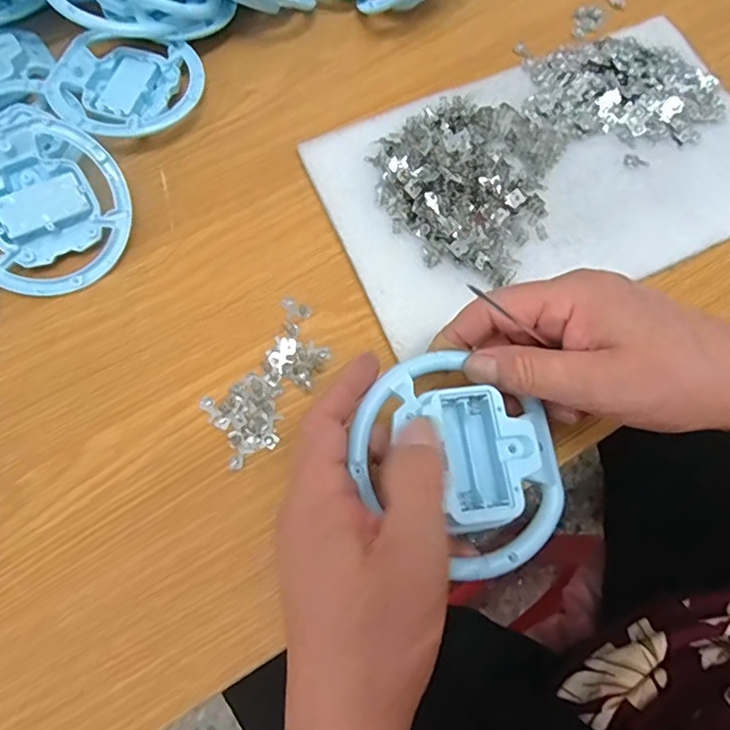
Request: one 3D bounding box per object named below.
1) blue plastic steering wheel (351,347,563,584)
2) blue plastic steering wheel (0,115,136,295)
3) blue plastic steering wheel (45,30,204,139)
[{"bbox_3d":[0.046,0.041,0.246,0.101,0.027,0.083,40,75,12],"label":"blue plastic steering wheel"},{"bbox_3d":[-0.201,-0.097,0.337,0.102,0.017,0.101,-41,103,-6],"label":"blue plastic steering wheel"},{"bbox_3d":[-0.167,-0.194,0.377,0.099,0.023,0.088,1,71,-1],"label":"blue plastic steering wheel"}]

